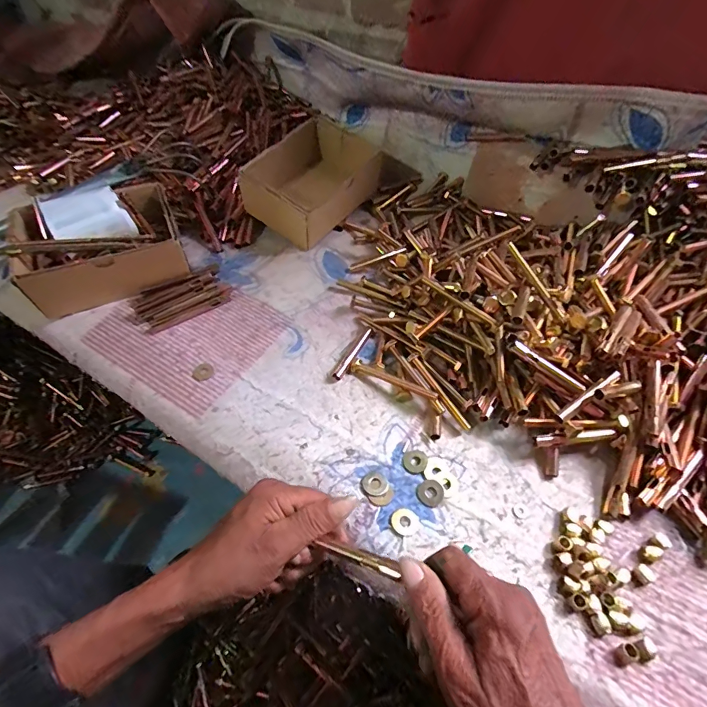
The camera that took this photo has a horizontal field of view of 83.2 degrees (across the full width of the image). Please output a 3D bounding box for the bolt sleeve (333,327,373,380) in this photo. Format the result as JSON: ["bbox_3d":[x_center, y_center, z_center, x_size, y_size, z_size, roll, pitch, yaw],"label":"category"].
[{"bbox_3d":[0.001,0.000,0.480,0.013,0.010,0.083,25,55,17],"label":"bolt sleeve"}]

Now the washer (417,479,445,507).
[{"bbox_3d":[0.074,0.133,0.381,0.024,0.005,0.024,1,52,-1],"label":"washer"}]

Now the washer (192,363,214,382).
[{"bbox_3d":[-0.173,0.022,0.458,0.020,0.005,0.023,38,60,24],"label":"washer"}]

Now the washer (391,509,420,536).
[{"bbox_3d":[0.048,0.154,0.365,0.025,0.004,0.024,1,52,-1],"label":"washer"}]

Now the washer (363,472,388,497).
[{"bbox_3d":[0.022,0.126,0.385,0.024,0.004,0.024,1,52,-1],"label":"washer"}]

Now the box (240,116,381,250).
[{"bbox_3d":[-0.058,-0.256,0.599,0.125,0.101,0.176,34,59,22],"label":"box"}]

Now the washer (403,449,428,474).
[{"bbox_3d":[0.063,0.108,0.402,0.024,0.004,0.025,11,53,7],"label":"washer"}]

